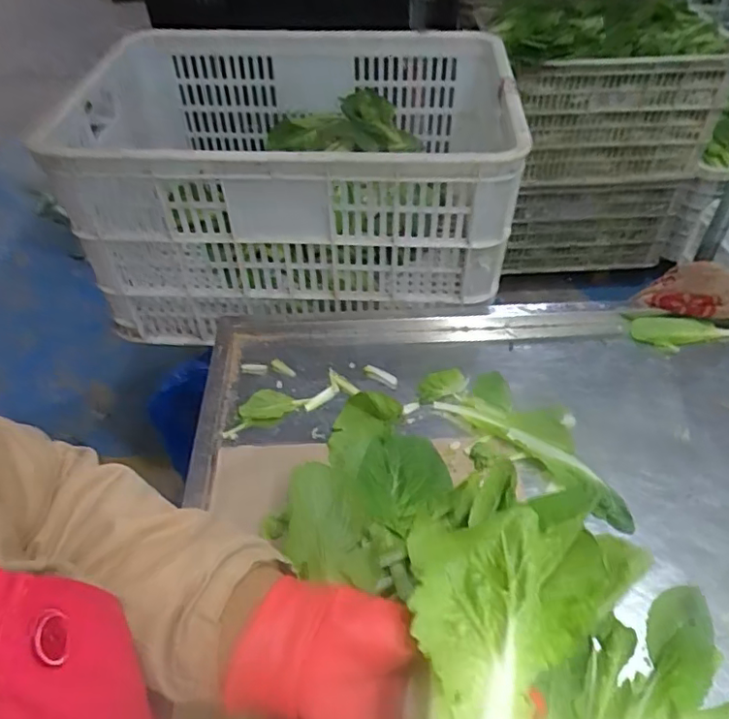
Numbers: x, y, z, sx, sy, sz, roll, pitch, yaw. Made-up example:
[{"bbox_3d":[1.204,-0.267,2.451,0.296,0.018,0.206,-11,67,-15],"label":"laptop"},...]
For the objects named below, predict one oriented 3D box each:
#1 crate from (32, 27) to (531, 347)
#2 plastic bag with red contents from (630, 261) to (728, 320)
[{"bbox_3d":[-0.100,-0.289,0.923,0.619,0.316,0.431,-3,46,1],"label":"crate"},{"bbox_3d":[0.416,-0.083,0.682,0.187,0.065,0.068,-7,46,-4],"label":"plastic bag with red contents"}]

